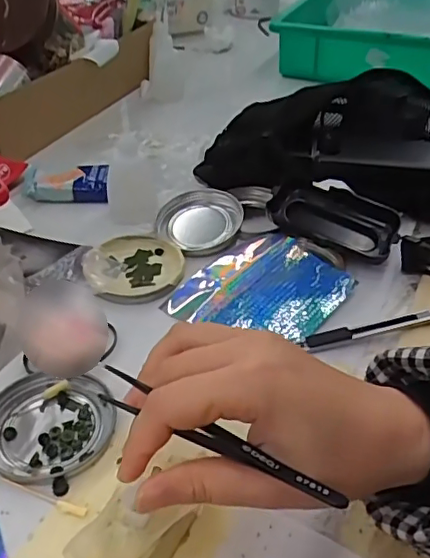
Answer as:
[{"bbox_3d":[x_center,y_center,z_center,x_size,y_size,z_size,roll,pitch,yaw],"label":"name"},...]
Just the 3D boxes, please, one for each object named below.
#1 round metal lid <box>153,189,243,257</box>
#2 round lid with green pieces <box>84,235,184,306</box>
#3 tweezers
[{"bbox_3d":[-0.013,-0.056,0.513,0.078,0.014,0.078,1,39,-1],"label":"round metal lid"},{"bbox_3d":[-0.067,-0.011,0.465,0.079,0.013,0.081,1,39,-1],"label":"round lid with green pieces"},{"bbox_3d":[-0.002,0.068,0.241,0.121,0.004,0.018,22,44,21],"label":"tweezers"}]

